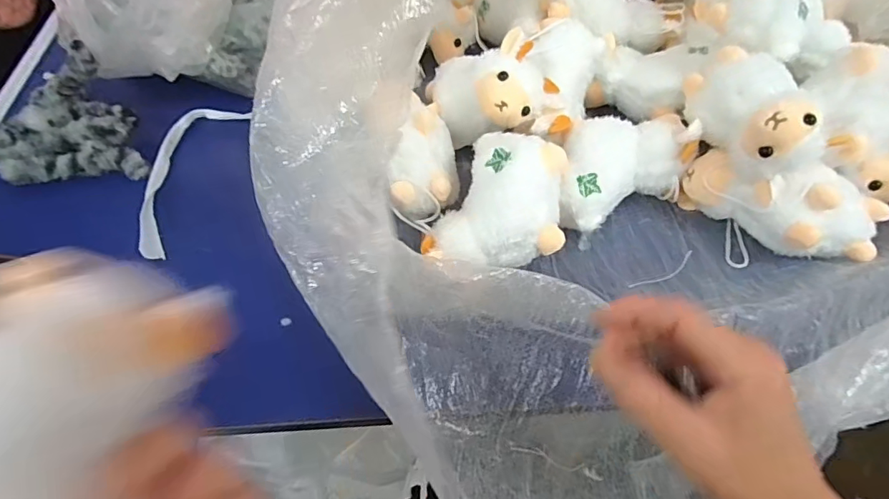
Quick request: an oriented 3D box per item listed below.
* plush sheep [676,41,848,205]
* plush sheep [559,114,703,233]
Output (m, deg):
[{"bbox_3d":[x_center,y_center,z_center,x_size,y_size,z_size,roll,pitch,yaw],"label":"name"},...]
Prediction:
[{"bbox_3d":[0.216,-0.094,0.342,0.069,0.055,0.098,-19,58,-11],"label":"plush sheep"},{"bbox_3d":[0.130,-0.059,0.387,0.110,0.065,0.064,-21,58,-12],"label":"plush sheep"}]

